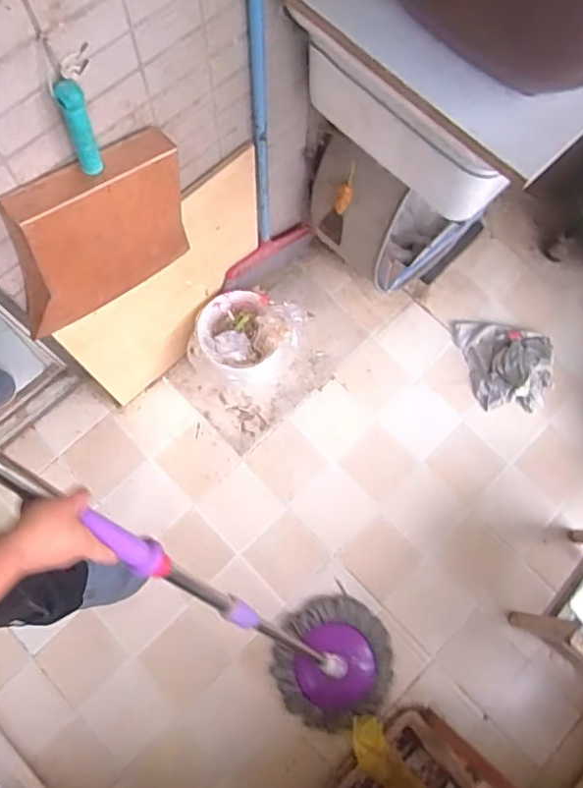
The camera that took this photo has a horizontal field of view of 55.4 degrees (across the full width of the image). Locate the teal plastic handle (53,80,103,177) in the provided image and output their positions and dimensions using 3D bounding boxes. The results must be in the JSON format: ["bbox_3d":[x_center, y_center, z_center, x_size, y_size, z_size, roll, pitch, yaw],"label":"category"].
[{"bbox_3d":[-0.238,-0.297,0.628,0.032,0.112,0.029,-20,76,-8],"label":"teal plastic handle"}]

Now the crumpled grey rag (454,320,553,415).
[{"bbox_3d":[0.519,-0.076,1.344,0.220,0.068,0.229,3,74,-1],"label":"crumpled grey rag"}]

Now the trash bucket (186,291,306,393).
[{"bbox_3d":[-0.105,-0.107,1.273,0.235,0.205,0.204,18,74,3],"label":"trash bucket"}]

